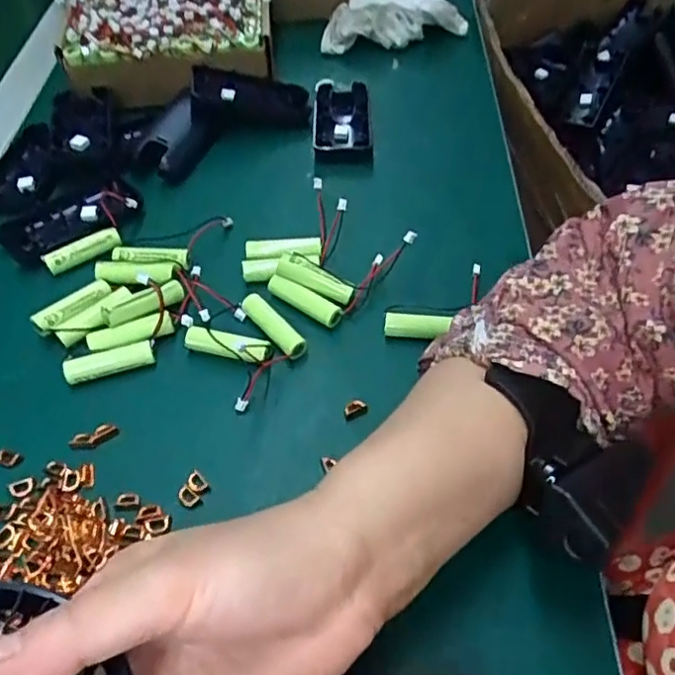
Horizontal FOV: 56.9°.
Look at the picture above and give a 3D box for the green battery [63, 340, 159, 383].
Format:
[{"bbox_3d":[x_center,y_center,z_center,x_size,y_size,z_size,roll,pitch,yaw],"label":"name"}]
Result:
[{"bbox_3d":[-0.134,0.014,0.367,0.051,0.011,0.014,-18,55,-9],"label":"green battery"}]

